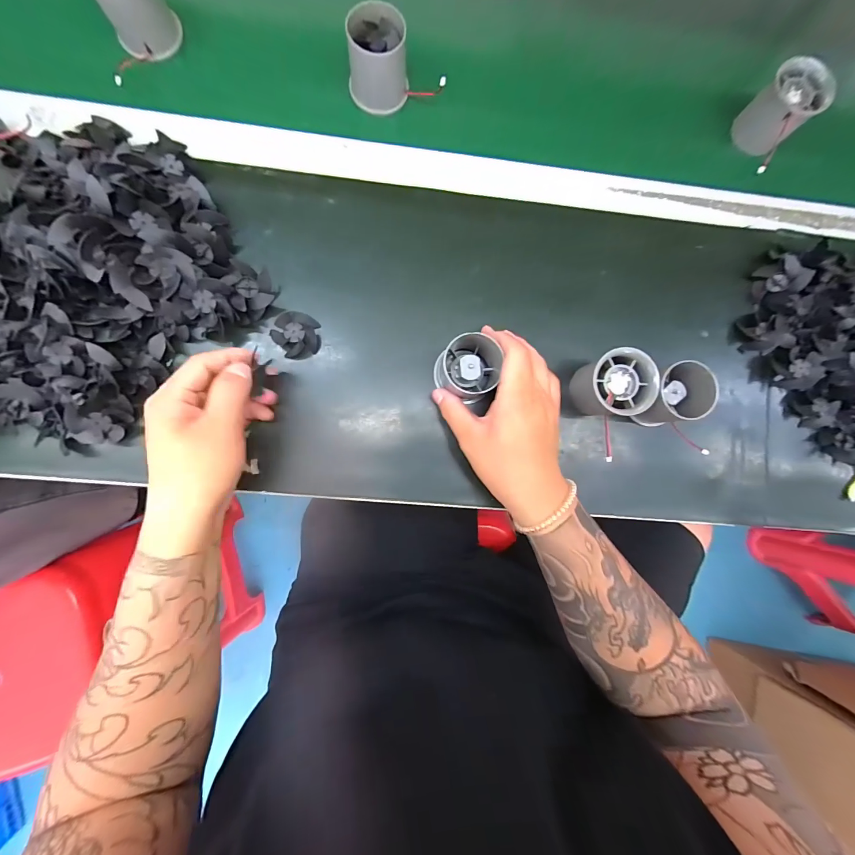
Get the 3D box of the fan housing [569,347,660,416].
[{"bbox_3d":[0.164,-0.036,0.324,0.054,0.065,0.051,-3,87,-4],"label":"fan housing"}]

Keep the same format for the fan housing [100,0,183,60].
[{"bbox_3d":[-0.259,-0.374,0.316,0.053,0.050,0.053,0,87,-4],"label":"fan housing"}]

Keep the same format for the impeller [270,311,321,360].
[{"bbox_3d":[-0.117,-0.083,0.329,0.040,0.017,0.038,0,87,-4],"label":"impeller"}]

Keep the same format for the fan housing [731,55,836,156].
[{"bbox_3d":[0.342,-0.310,0.358,0.053,0.059,0.052,0,87,-4],"label":"fan housing"}]

